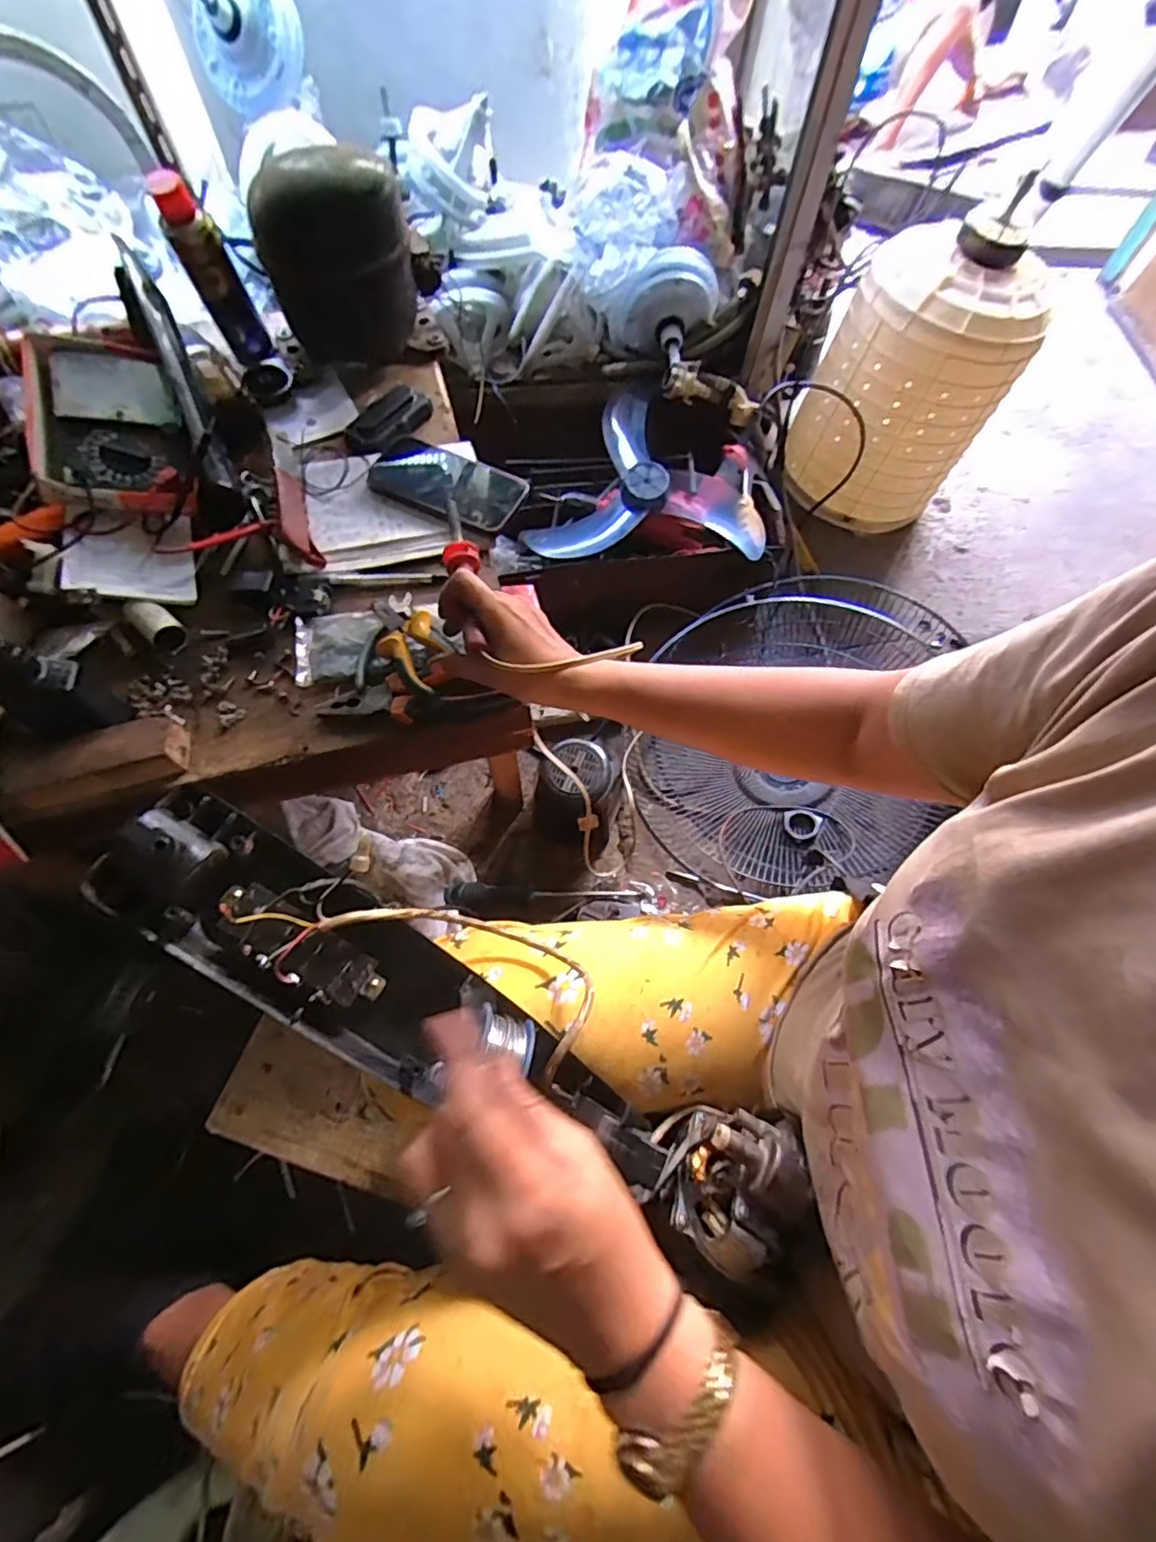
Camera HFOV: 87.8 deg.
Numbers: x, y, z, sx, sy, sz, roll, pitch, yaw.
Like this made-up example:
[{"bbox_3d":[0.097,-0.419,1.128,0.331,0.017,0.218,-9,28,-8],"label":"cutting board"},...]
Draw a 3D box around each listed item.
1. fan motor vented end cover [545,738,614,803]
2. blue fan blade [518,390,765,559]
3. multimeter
[{"bbox_3d":[0.004,-0.005,0.742,0.080,0.018,0.075,15,66,5],"label":"fan motor vented end cover"},{"bbox_3d":[0.094,-0.450,0.881,0.342,0.081,0.302,-1,66,-3],"label":"blue fan blade"},{"bbox_3d":[-0.444,-0.333,0.572,0.120,0.037,0.174,-9,78,-26],"label":"multimeter"}]

